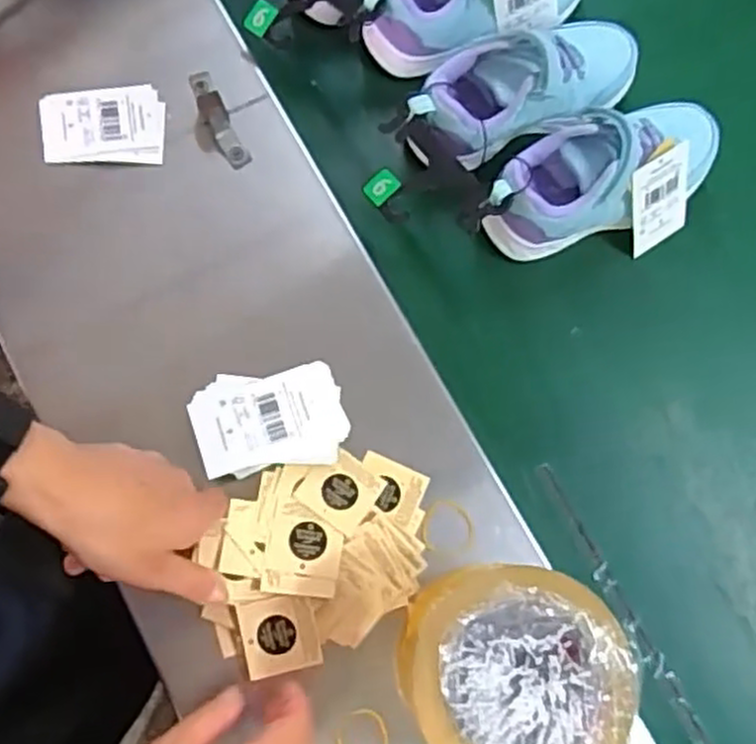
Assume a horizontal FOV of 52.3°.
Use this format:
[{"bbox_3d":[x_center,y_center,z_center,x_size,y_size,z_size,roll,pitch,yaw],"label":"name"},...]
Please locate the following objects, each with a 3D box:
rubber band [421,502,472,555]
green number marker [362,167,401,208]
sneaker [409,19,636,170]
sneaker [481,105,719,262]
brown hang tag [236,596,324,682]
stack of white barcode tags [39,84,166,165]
[{"bbox_3d":[0.044,0.098,0.486,0.032,0.005,0.032,0,78,1],"label":"rubber band"},{"bbox_3d":[0.002,-0.125,0.522,0.018,0.005,0.025,46,117,-1],"label":"green number marker"},{"bbox_3d":[0.107,-0.207,0.545,0.185,0.062,0.082,-22,78,-3],"label":"sneaker"},{"bbox_3d":[0.156,-0.140,0.536,0.181,0.065,0.067,-22,79,-3],"label":"sneaker"},{"bbox_3d":[-0.059,0.156,0.456,0.044,0.004,0.044,-13,86,-2],"label":"brown hang tag"},{"bbox_3d":[-0.193,-0.171,0.540,0.083,0.014,0.056,-2,78,1],"label":"stack of white barcode tags"}]

